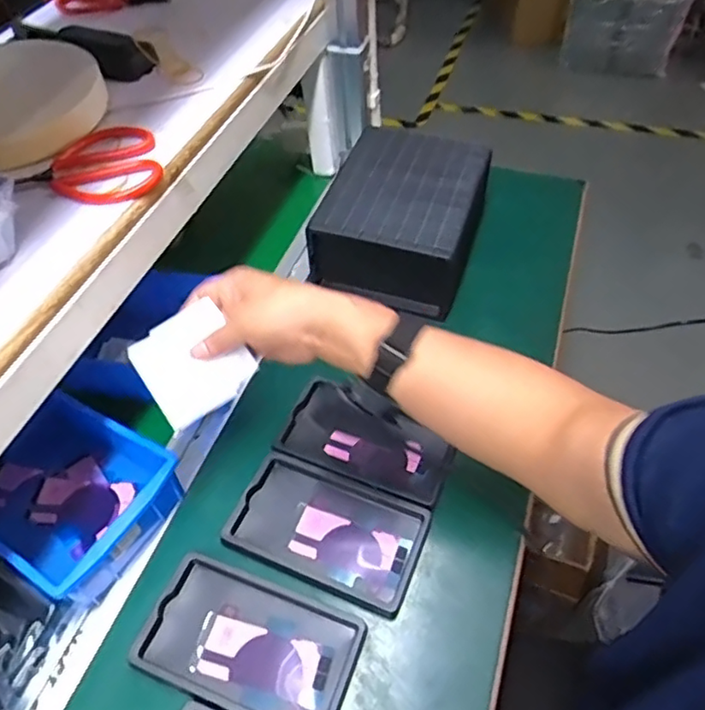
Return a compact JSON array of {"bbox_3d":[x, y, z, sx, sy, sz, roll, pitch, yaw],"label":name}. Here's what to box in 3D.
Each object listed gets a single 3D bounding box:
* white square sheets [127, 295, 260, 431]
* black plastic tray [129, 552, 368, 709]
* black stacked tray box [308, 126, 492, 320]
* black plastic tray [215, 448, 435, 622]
[{"bbox_3d":[-0.126,0.006,0.475,0.080,0.007,0.076,-39,95,-28],"label":"white square sheets"},{"bbox_3d":[-0.078,0.221,0.463,0.157,0.020,0.093,15,54,15],"label":"black plastic tray"},{"bbox_3d":[0.062,-0.168,0.712,0.168,0.094,0.214,11,53,13],"label":"black stacked tray box"},{"bbox_3d":[-0.021,0.149,0.522,0.157,0.018,0.097,18,54,17],"label":"black plastic tray"}]

